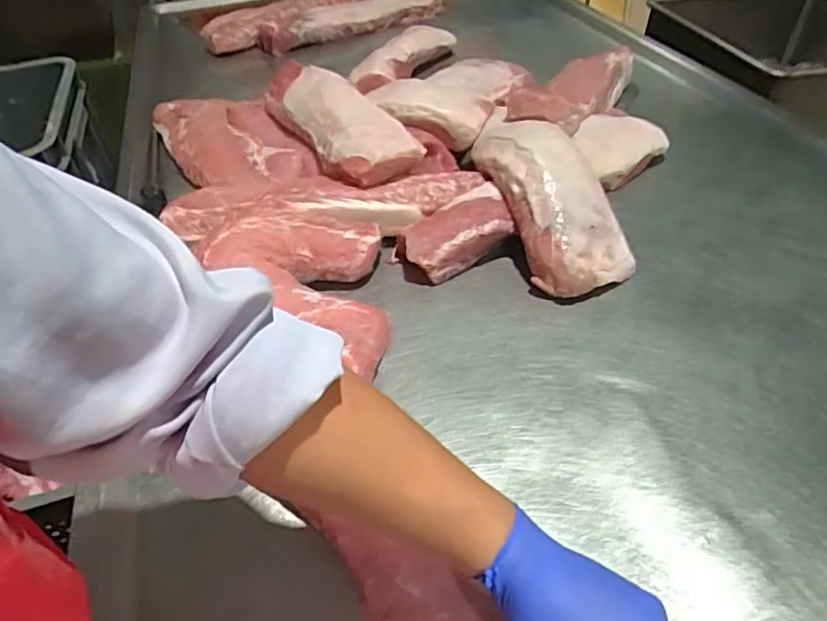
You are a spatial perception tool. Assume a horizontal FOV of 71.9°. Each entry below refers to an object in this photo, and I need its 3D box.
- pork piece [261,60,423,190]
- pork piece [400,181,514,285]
[{"bbox_3d":[-0.128,-0.318,0.948,0.146,0.082,0.415,-22,47,-16],"label":"pork piece"},{"bbox_3d":[0.058,-0.104,0.803,0.158,0.076,0.087,-21,45,-18],"label":"pork piece"}]

